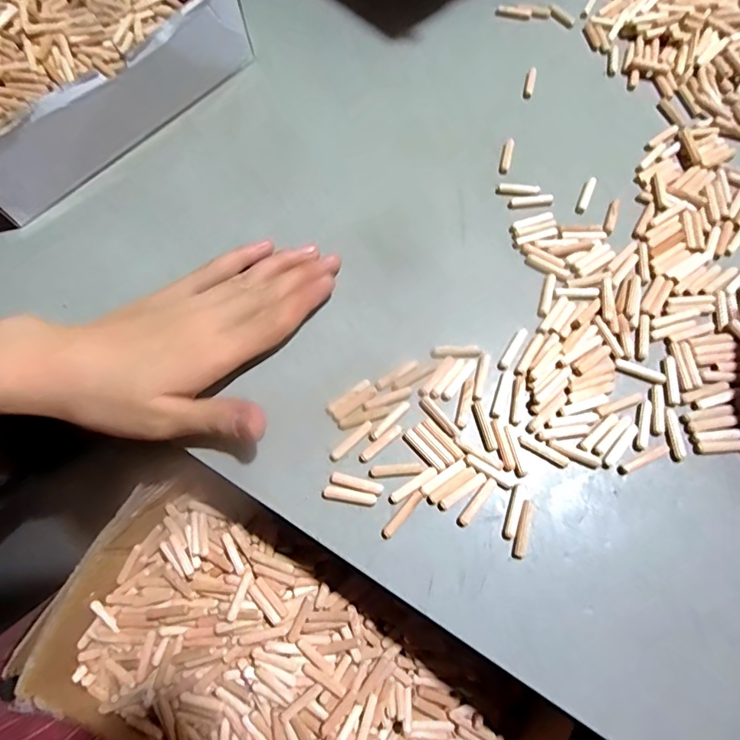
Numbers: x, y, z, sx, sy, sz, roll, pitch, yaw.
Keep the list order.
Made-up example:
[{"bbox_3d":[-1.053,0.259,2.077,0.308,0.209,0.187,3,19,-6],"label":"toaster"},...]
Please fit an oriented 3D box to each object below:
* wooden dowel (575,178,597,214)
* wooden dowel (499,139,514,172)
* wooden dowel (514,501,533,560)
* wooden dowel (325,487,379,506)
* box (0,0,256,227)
[{"bbox_3d":[0.154,-0.125,0.337,0.007,0.004,0.033,23,71,11],"label":"wooden dowel"},{"bbox_3d":[0.102,-0.160,0.352,0.006,0.004,0.030,13,70,8],"label":"wooden dowel"},{"bbox_3d":[0.083,0.086,0.256,0.006,0.005,0.029,16,70,8],"label":"wooden dowel"},{"bbox_3d":[-0.011,0.070,0.264,0.030,0.004,0.006,9,69,6],"label":"wooden dowel"},{"bbox_3d":[-0.237,-0.249,0.370,0.188,0.068,0.237,40,76,16],"label":"box"}]

